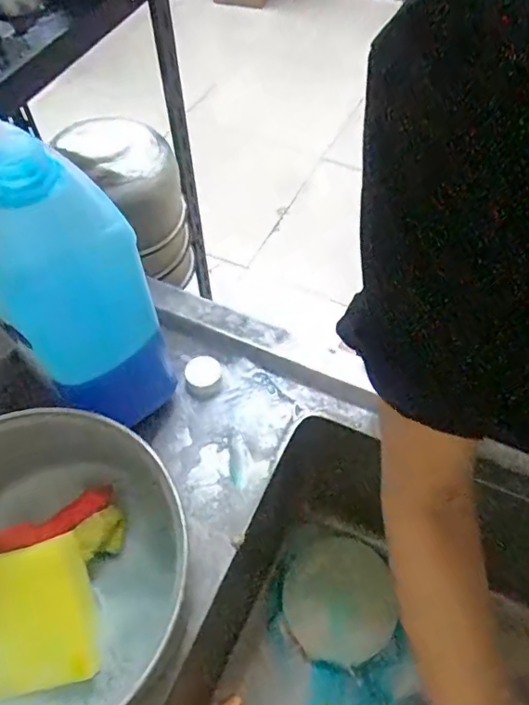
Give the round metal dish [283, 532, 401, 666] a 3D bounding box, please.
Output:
[{"bbox_3d":[0.106,0.354,0.779,0.150,0.023,0.161,-1,57,2],"label":"round metal dish"}]

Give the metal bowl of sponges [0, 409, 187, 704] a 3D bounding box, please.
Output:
[{"bbox_3d":[-0.186,0.181,0.443,0.194,0.143,0.238,7,57,7],"label":"metal bowl of sponges"}]

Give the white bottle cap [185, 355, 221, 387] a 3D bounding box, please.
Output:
[{"bbox_3d":[-0.069,0.021,0.612,0.039,0.013,0.037,-1,57,2],"label":"white bottle cap"}]

